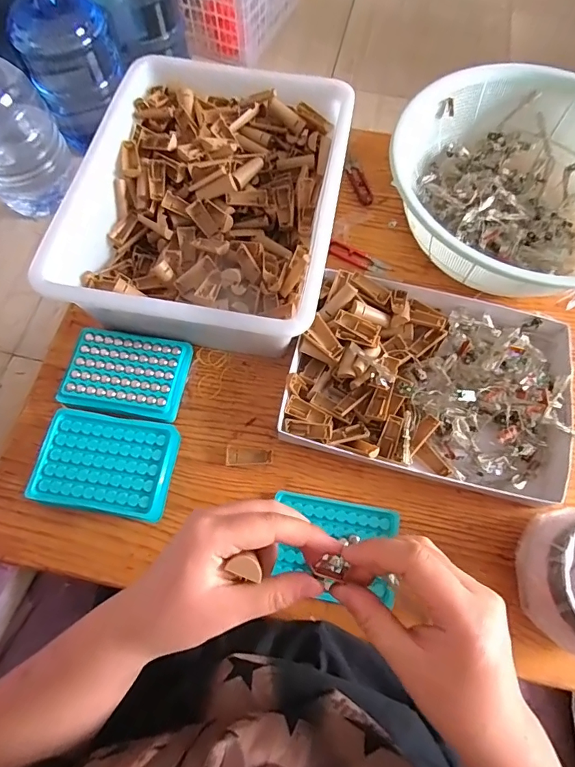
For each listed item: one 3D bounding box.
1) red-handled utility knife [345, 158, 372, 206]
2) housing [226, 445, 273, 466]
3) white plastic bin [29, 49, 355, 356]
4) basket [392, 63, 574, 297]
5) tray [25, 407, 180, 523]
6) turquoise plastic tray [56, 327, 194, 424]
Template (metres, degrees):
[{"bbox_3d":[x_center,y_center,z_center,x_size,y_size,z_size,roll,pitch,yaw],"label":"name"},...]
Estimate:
[{"bbox_3d":[0.104,-0.294,0.622,0.022,0.010,0.085,-17,70,-8],"label":"red-handled utility knife"},{"bbox_3d":[-0.042,0.080,0.471,0.050,0.010,0.021,2,69,0],"label":"housing"},{"bbox_3d":[-0.085,-0.221,0.516,0.281,0.089,0.359,10,69,3],"label":"white plastic bin"},{"bbox_3d":[0.291,-0.247,0.541,0.314,0.106,0.307,0,69,-1],"label":"basket"},{"bbox_3d":[-0.187,0.086,0.453,0.133,0.037,0.097,10,69,2],"label":"tray"},{"bbox_3d":[-0.183,-0.010,0.494,0.127,0.034,0.097,10,69,3],"label":"turquoise plastic tray"}]

